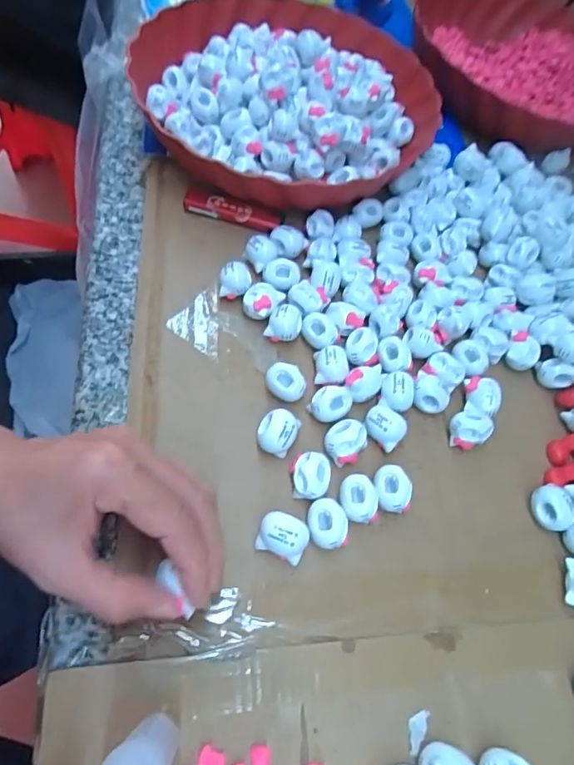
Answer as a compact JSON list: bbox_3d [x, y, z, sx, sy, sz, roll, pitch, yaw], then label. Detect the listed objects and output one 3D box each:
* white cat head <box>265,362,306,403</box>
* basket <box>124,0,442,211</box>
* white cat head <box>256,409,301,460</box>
[{"bbox_3d":[-0.001,0.001,0.303,0.024,0.017,0.018,10,61,-4],"label":"white cat head"},{"bbox_3d":[-0.008,-0.233,0.402,0.242,0.070,0.227,4,61,-7],"label":"basket"},{"bbox_3d":[-0.005,0.029,0.286,0.023,0.016,0.023,17,60,0],"label":"white cat head"}]

